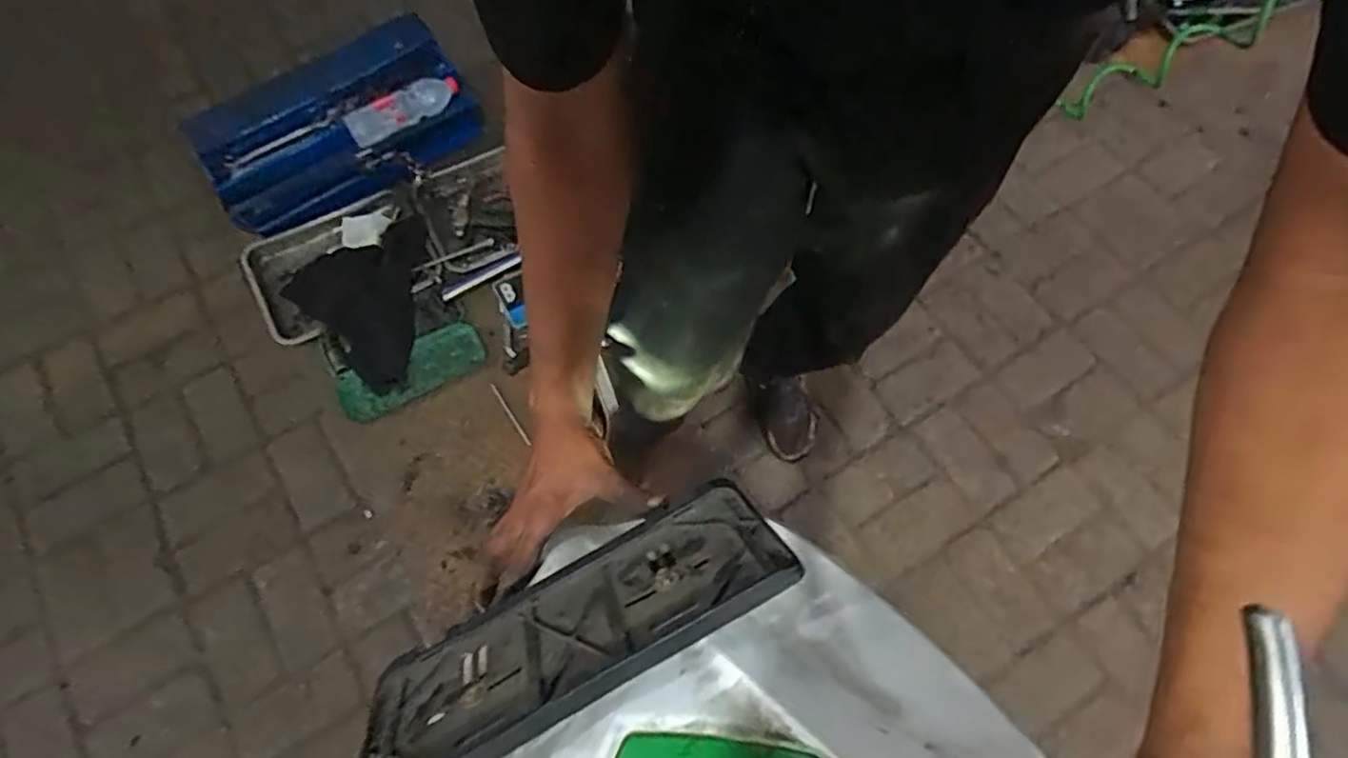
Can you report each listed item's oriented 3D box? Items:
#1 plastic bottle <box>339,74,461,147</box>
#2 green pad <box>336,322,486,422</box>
[{"bbox_3d":[-0.571,-0.568,1.428,0.074,0.067,0.270,29,51,11],"label":"plastic bottle"},{"bbox_3d":[-0.542,-0.021,1.406,0.297,0.023,0.106,-32,93,-27],"label":"green pad"}]

